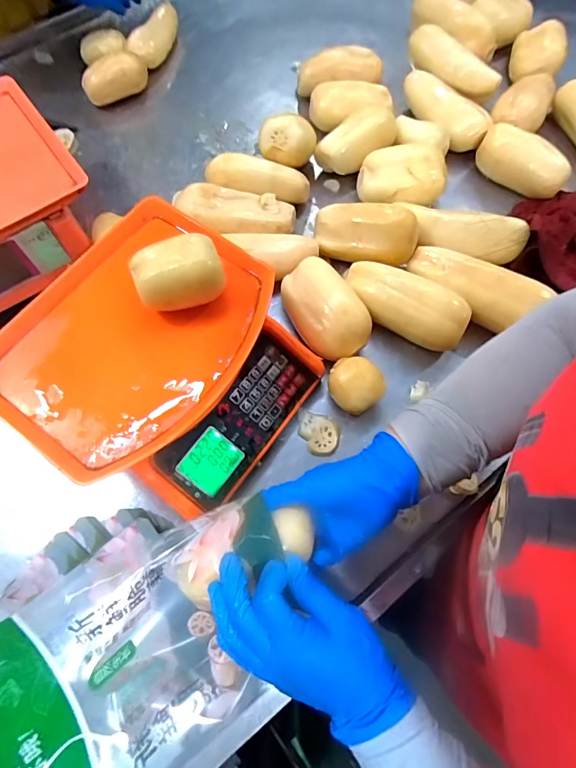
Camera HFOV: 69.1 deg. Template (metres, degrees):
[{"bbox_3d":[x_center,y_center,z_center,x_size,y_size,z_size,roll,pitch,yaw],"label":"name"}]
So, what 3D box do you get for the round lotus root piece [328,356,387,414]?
[{"bbox_3d":[0.080,0.004,0.508,0.059,0.047,0.064,0,69,1],"label":"round lotus root piece"}]

